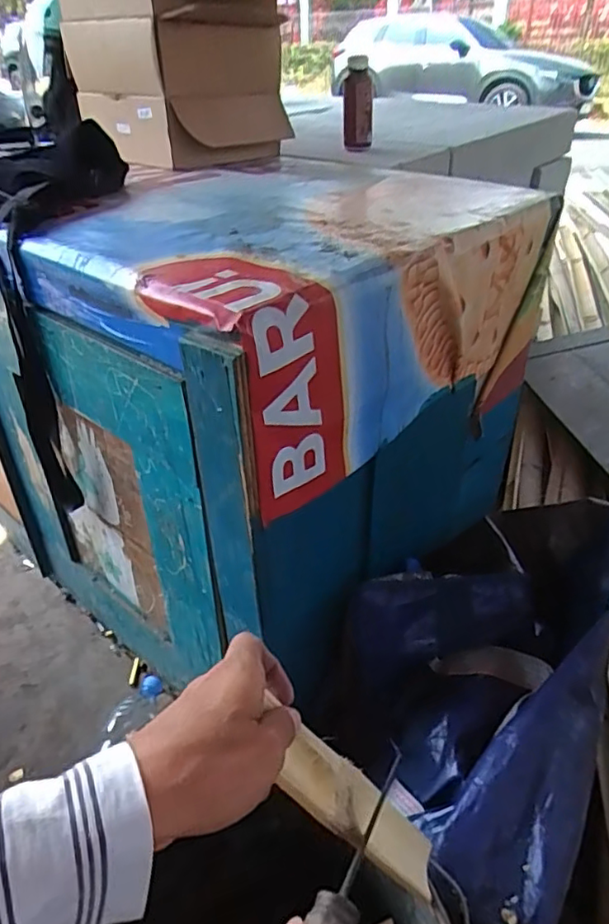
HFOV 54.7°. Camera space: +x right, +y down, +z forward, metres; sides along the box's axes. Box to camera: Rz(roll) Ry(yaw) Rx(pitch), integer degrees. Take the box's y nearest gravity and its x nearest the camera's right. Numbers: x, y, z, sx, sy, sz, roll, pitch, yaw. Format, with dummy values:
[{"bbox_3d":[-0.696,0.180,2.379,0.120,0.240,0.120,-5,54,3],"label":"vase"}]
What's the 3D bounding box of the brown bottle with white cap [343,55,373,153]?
[{"bbox_3d":[0.097,-0.640,1.062,0.053,0.144,0.050,3,35,5],"label":"brown bottle with white cap"}]

